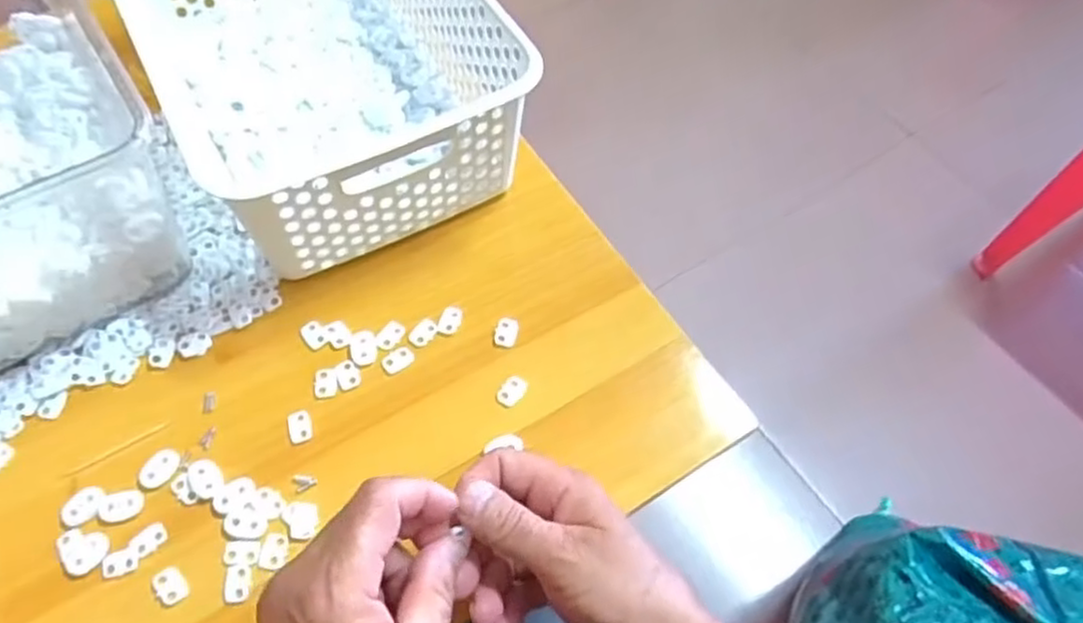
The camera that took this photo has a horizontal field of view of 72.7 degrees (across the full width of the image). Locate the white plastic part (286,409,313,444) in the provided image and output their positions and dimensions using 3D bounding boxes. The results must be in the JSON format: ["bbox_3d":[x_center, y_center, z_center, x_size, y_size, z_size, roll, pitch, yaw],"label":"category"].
[{"bbox_3d":[-0.144,0.067,0.437,0.014,0.004,0.021,-13,61,-9],"label":"white plastic part"}]

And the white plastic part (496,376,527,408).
[{"bbox_3d":[-0.018,0.049,0.453,0.014,0.004,0.020,35,65,17],"label":"white plastic part"}]

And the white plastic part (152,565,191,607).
[{"bbox_3d":[-0.197,0.145,0.390,0.014,0.004,0.020,-35,67,-19],"label":"white plastic part"}]

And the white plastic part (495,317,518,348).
[{"bbox_3d":[-0.022,0.013,0.474,0.014,0.004,0.021,5,60,2],"label":"white plastic part"}]

